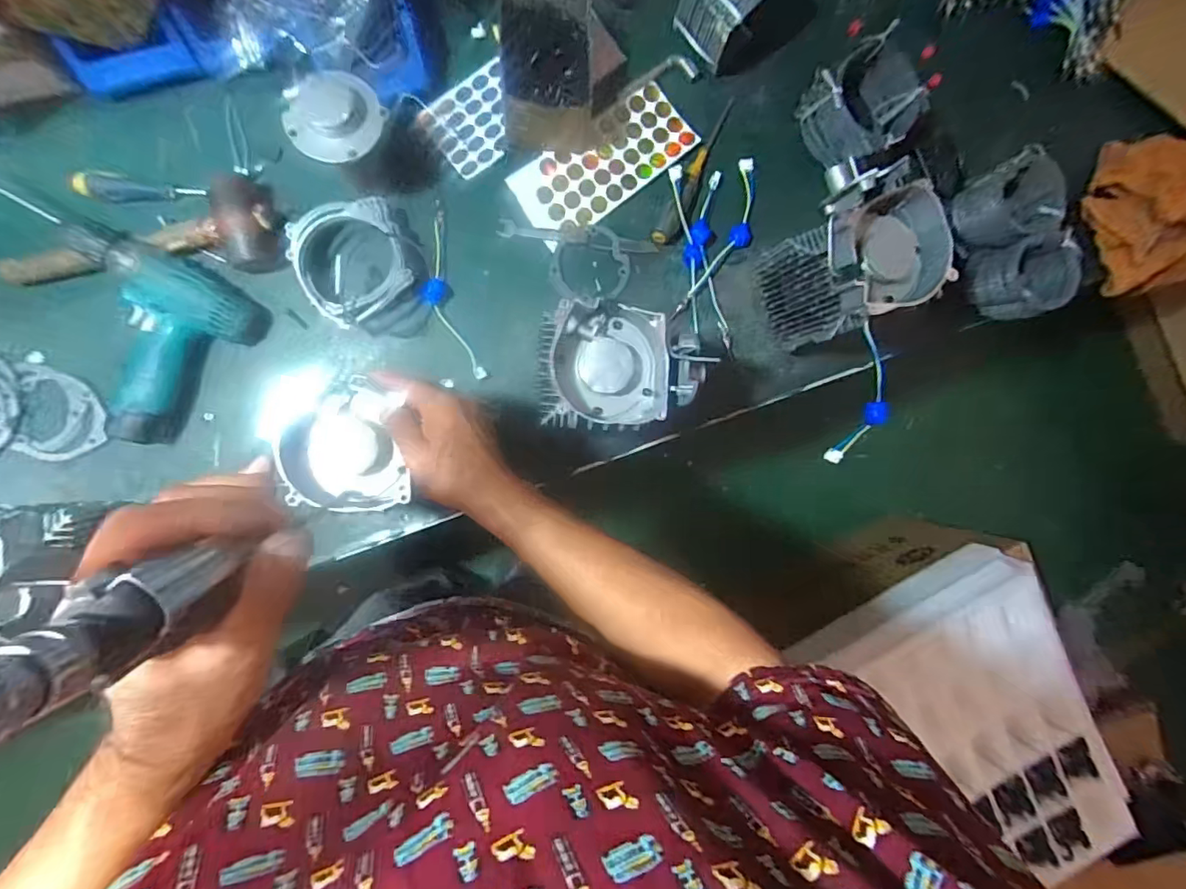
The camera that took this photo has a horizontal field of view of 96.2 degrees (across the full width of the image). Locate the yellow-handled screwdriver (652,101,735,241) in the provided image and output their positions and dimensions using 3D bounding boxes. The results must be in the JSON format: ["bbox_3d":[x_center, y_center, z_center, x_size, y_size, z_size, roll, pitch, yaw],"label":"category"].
[{"bbox_3d":[0.133,-0.351,0.672,0.032,0.028,0.203,27,86,-7],"label":"yellow-handled screwdriver"}]

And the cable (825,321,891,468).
[{"bbox_3d":[0.295,-0.040,0.582,0.024,0.063,0.185,-11,136,-9],"label":"cable"}]

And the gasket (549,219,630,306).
[{"bbox_3d":[-0.002,-0.230,0.680,0.098,0.005,0.096,15,87,-8],"label":"gasket"}]

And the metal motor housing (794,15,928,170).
[{"bbox_3d":[0.337,-0.423,0.667,0.146,0.065,0.122,-34,94,-8],"label":"metal motor housing"}]

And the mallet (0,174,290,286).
[{"bbox_3d":[-0.499,-0.229,0.594,0.311,0.055,0.106,-13,91,-9],"label":"mallet"}]

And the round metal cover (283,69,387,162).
[{"bbox_3d":[-0.258,-0.325,0.532,0.094,0.024,0.074,0,114,-3],"label":"round metal cover"}]

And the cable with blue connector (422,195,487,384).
[{"bbox_3d":[-0.182,-0.186,0.654,0.045,0.026,0.218,-15,92,-9],"label":"cable with blue connector"}]

